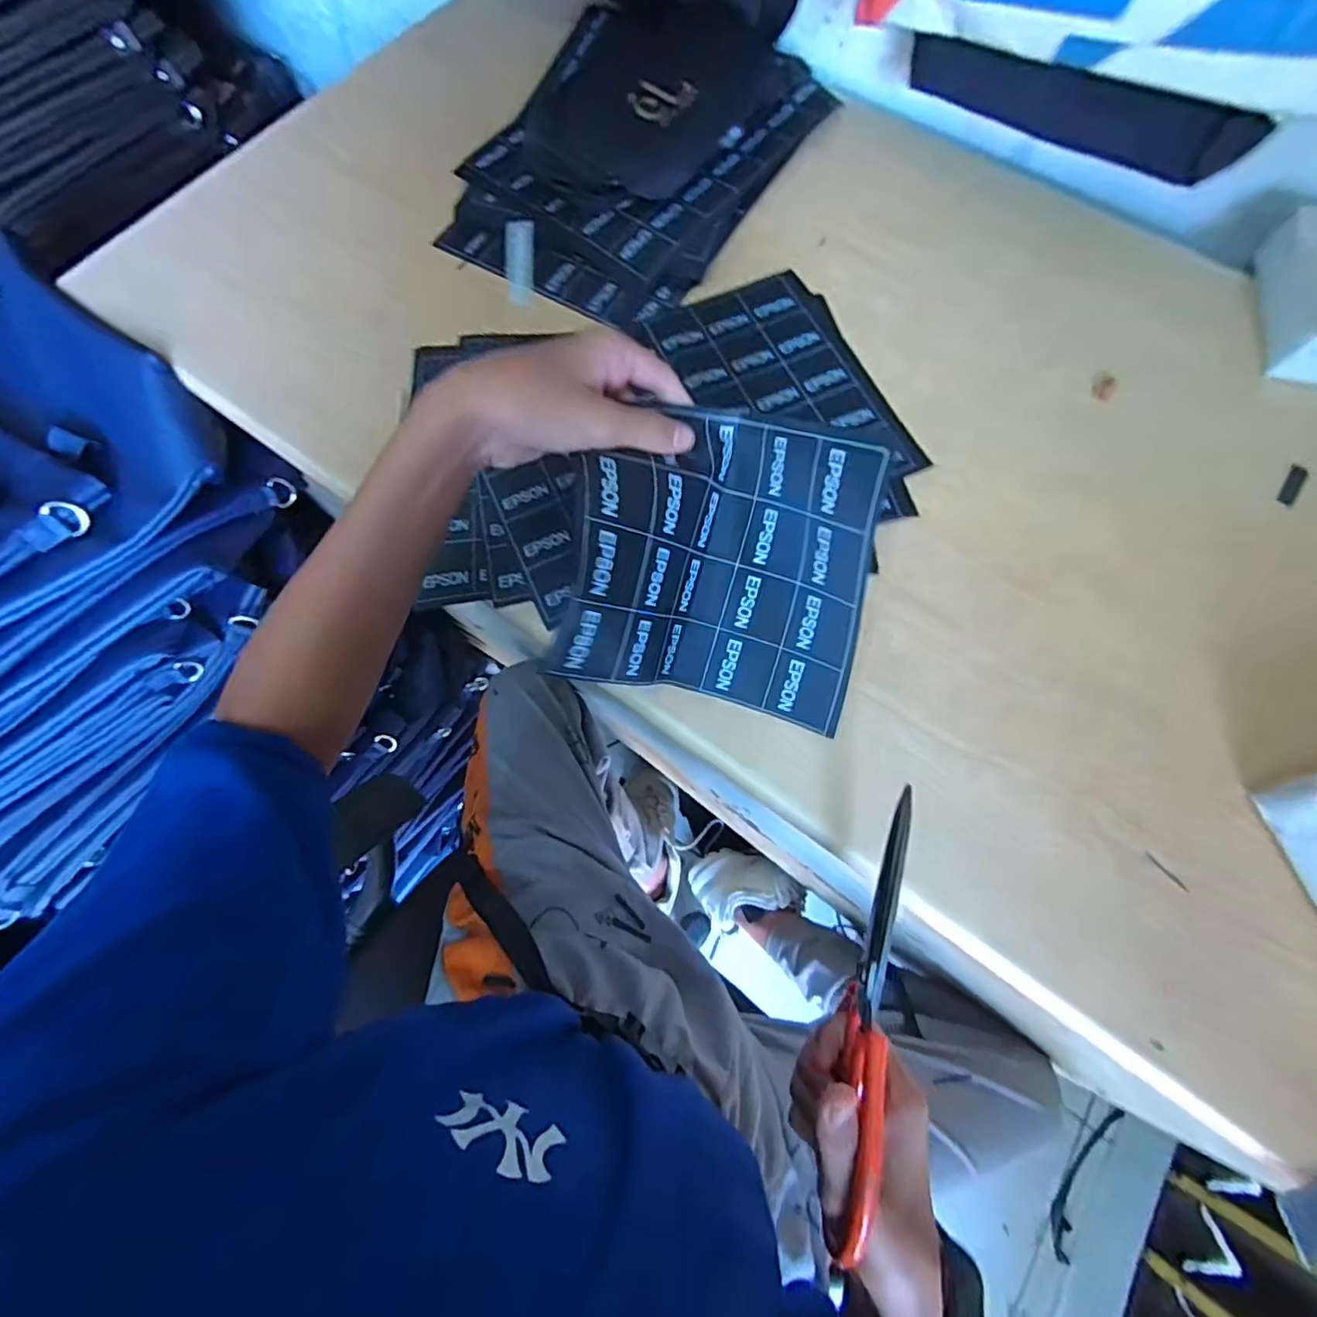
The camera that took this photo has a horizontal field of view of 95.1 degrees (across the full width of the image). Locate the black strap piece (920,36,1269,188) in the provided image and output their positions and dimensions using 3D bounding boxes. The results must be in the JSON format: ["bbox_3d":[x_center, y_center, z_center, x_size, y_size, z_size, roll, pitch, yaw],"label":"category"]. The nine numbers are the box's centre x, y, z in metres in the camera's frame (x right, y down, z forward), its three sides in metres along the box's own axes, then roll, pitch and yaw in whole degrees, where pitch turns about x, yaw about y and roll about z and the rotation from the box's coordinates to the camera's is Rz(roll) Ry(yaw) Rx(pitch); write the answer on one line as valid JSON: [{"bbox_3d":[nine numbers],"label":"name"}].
[{"bbox_3d":[0.305,-0.415,0.451,0.250,0.052,0.033,31,76,12],"label":"black strap piece"}]

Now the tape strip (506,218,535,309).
[{"bbox_3d":[-0.113,-0.320,0.485,0.023,0.008,0.082,0,71,0],"label":"tape strip"}]

